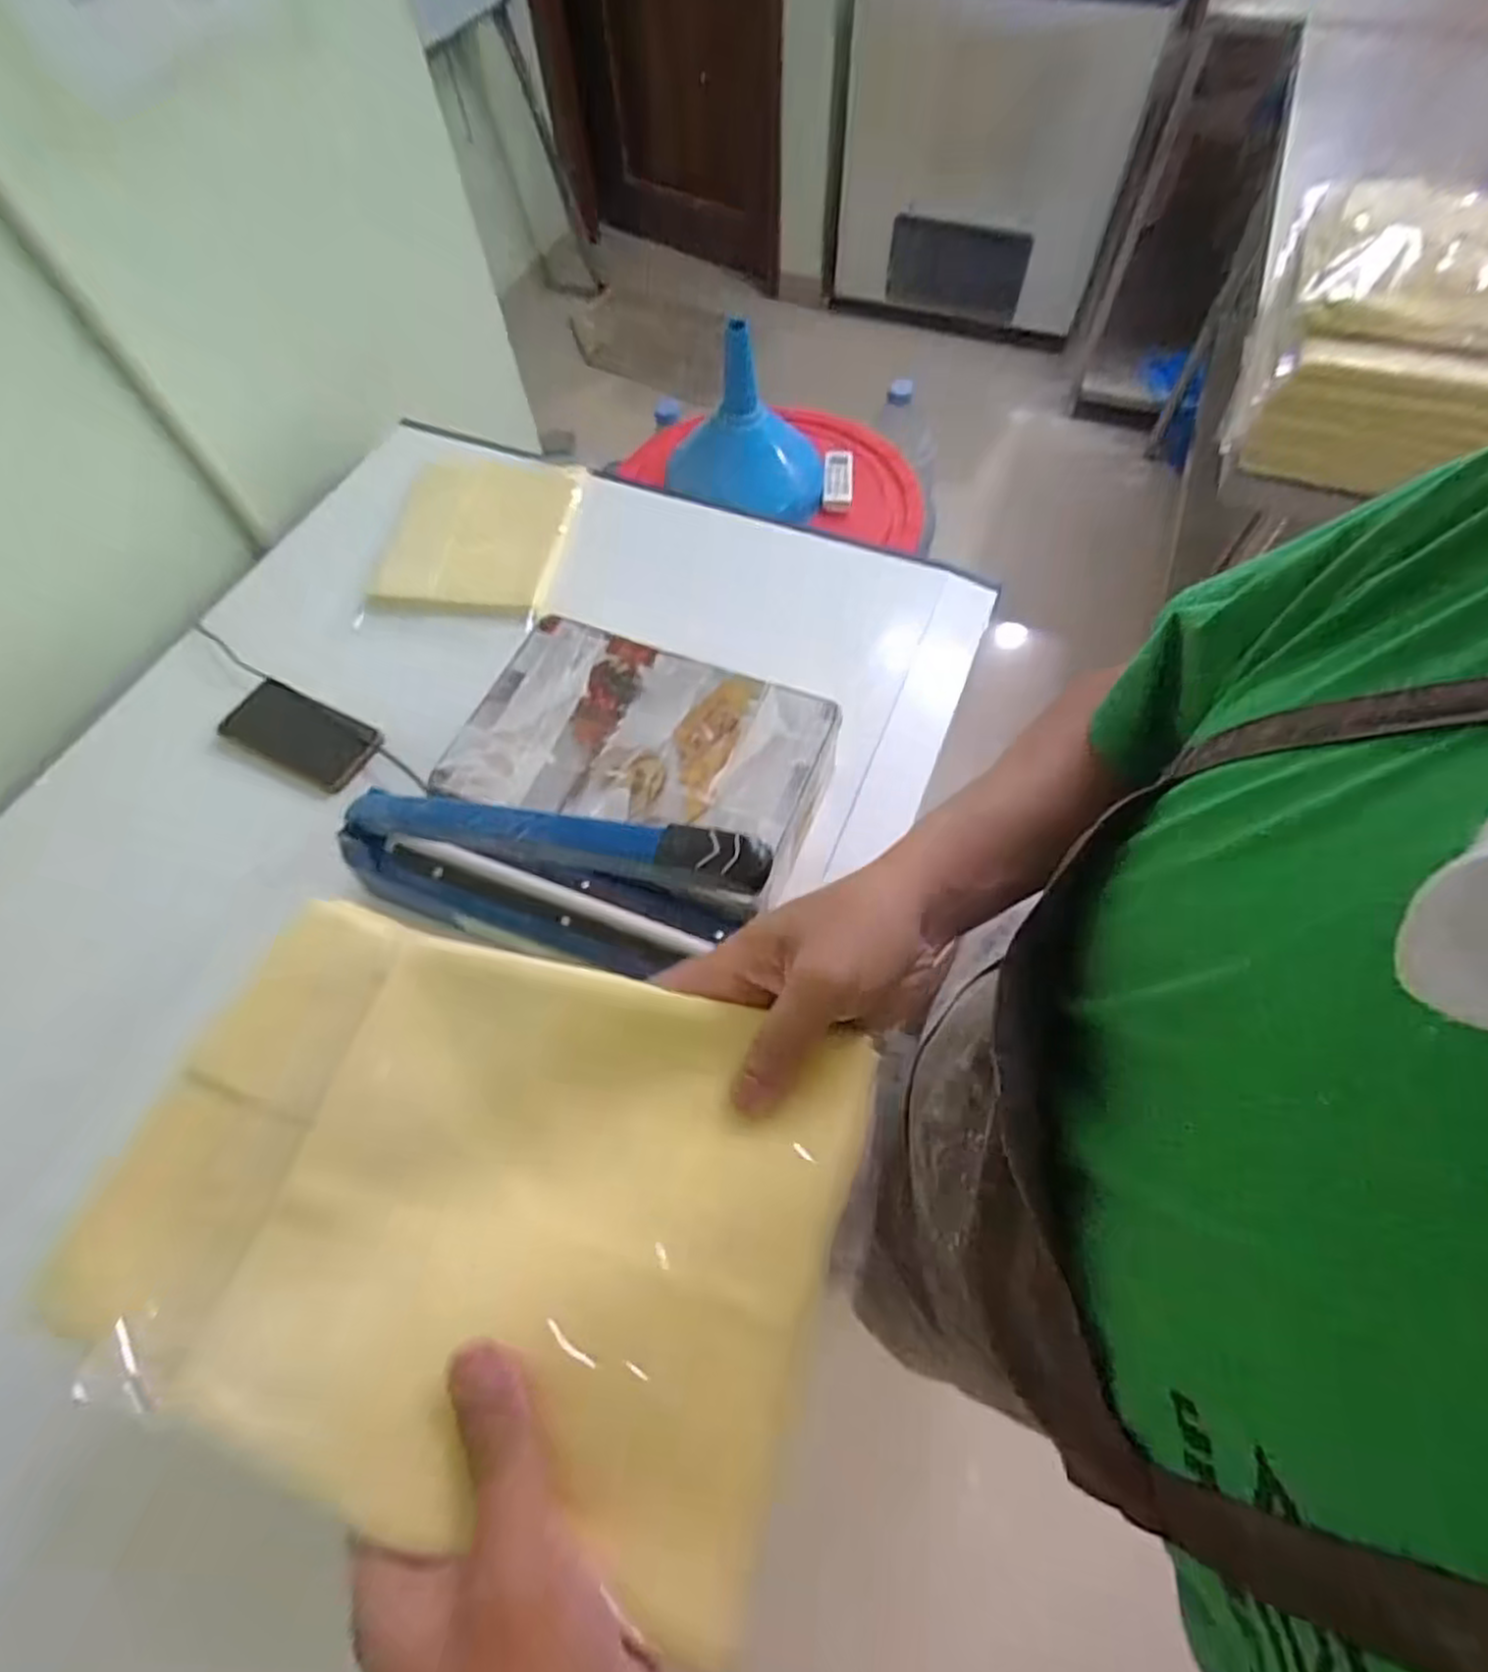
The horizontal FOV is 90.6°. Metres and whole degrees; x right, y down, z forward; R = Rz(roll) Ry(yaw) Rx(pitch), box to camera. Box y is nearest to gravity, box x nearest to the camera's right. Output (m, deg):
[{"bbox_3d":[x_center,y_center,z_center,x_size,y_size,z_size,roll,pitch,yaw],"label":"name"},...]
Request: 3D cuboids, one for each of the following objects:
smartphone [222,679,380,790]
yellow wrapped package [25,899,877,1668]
[{"bbox_3d":[-0.430,-0.099,0.719,0.161,0.014,0.075,25,73,14],"label":"smartphone"},{"bbox_3d":[-0.121,0.137,0.298,0.304,0.031,0.191,9,59,19],"label":"yellow wrapped package"}]

